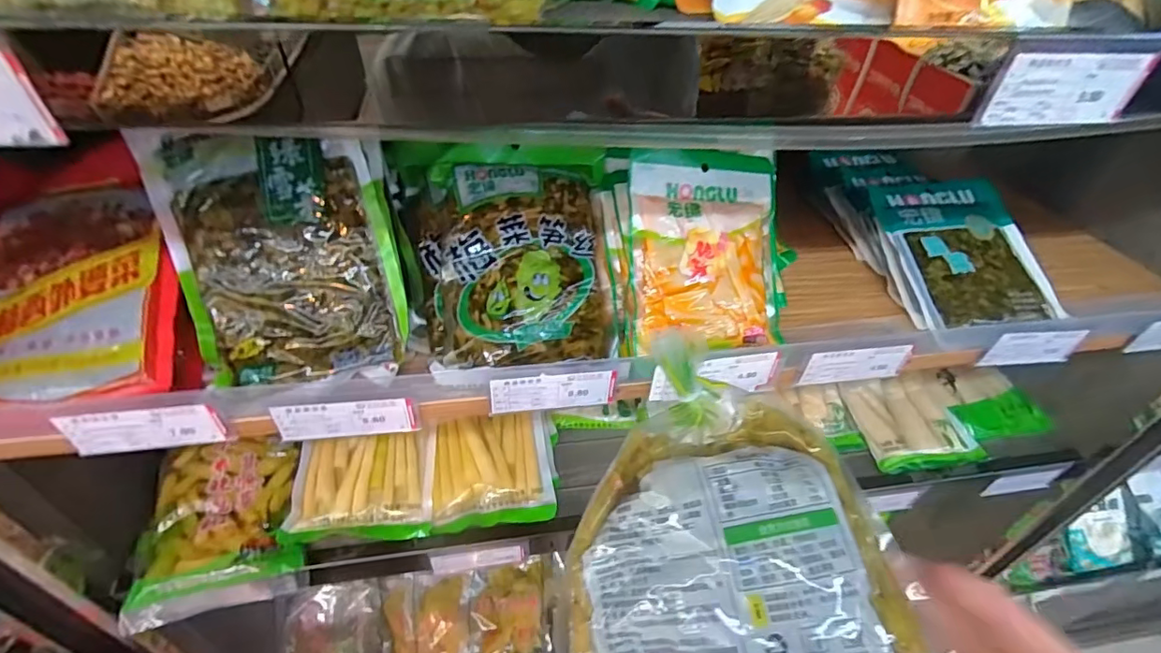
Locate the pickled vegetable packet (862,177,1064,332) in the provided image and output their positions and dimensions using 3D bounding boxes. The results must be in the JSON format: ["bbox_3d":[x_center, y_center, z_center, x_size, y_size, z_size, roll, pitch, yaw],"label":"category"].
[{"bbox_3d":[0.372,-0.080,0.511,0.143,0.012,0.171,-6,63,-9],"label":"pickled vegetable packet"}]

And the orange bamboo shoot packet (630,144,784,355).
[{"bbox_3d":[0.104,-0.063,0.428,0.130,0.014,0.160,-2,84,-14],"label":"orange bamboo shoot packet"}]

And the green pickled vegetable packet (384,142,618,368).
[{"bbox_3d":[-0.063,-0.064,0.426,0.174,0.031,0.195,-1,73,-7],"label":"green pickled vegetable packet"}]

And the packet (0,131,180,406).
[{"bbox_3d":[-0.362,-0.043,0.382,0.135,0.030,0.203,-9,72,-6],"label":"packet"}]

